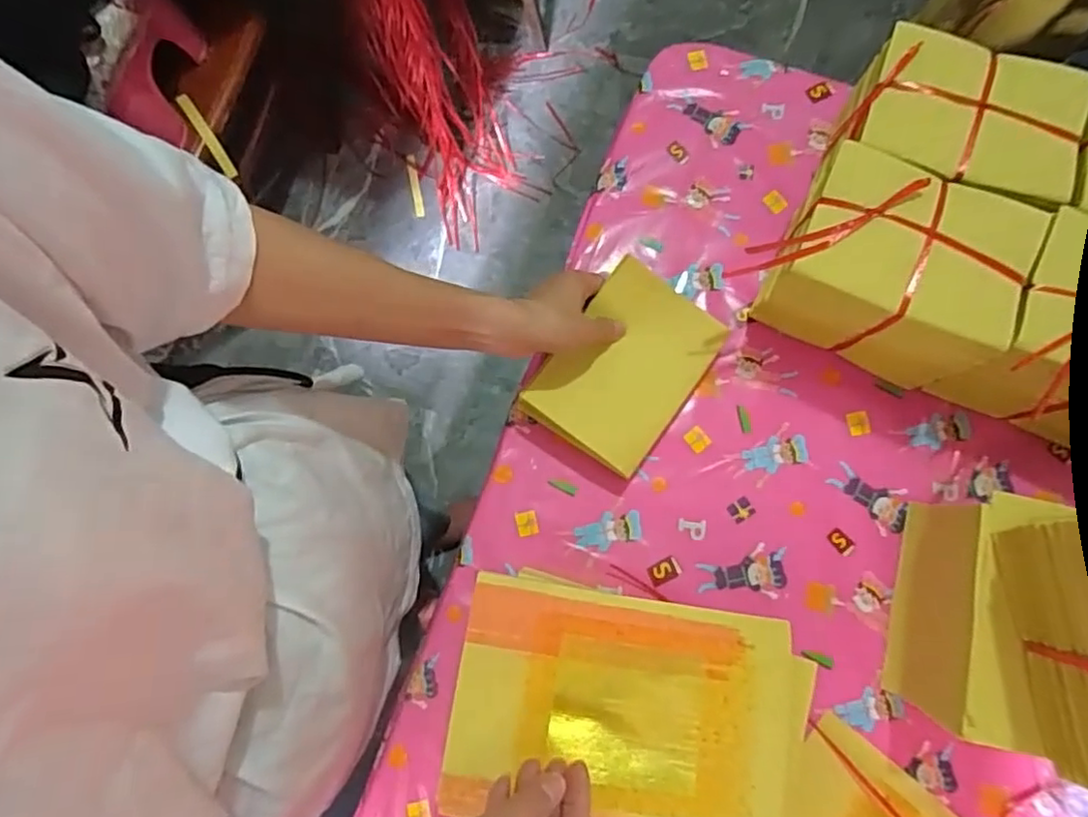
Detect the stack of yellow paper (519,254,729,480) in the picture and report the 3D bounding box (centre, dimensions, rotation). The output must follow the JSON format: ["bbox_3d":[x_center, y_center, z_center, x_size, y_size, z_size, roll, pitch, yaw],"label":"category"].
[{"bbox_3d":[0.071,-0.035,0.556,0.114,0.027,0.160,37,82,8],"label":"stack of yellow paper"}]

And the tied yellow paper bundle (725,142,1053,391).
[{"bbox_3d":[0.283,-0.110,0.541,0.165,0.136,0.117,22,80,6],"label":"tied yellow paper bundle"}]

